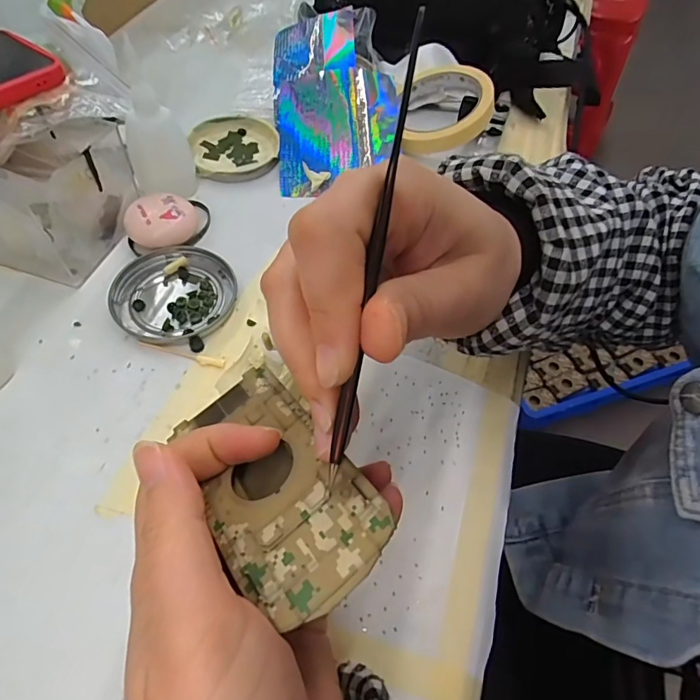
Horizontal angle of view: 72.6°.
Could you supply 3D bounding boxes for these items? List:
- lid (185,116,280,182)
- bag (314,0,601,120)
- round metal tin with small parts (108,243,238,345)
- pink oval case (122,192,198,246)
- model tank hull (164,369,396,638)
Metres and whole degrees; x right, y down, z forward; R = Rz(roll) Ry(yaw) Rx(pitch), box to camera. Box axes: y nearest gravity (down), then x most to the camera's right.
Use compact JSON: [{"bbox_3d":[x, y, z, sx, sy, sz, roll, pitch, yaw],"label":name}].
[{"bbox_3d":[-0.098,-0.175,0.408,0.074,0.015,0.082,-12,58,-13],"label":"lid"},{"bbox_3d":[0.105,-0.352,0.494,0.292,0.096,0.199,8,56,2],"label":"bag"},{"bbox_3d":[-0.118,-0.038,0.319,0.078,0.009,0.074,2,56,-3],"label":"round metal tin with small parts"},{"bbox_3d":[-0.135,-0.090,0.342,0.047,0.022,0.038,-3,57,-7],"label":"pink oval case"},{"bbox_3d":[-0.025,0.047,0.173,0.048,0.020,0.095,-34,47,-8],"label":"model tank hull"}]

